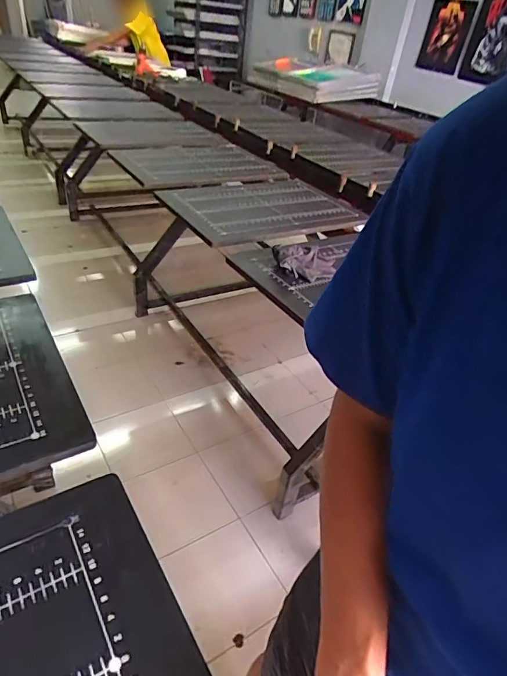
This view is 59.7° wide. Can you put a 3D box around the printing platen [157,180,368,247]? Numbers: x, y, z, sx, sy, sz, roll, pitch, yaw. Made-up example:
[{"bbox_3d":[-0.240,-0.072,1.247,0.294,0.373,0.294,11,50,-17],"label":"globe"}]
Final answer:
[{"bbox_3d":[0.032,-0.439,1.447,0.573,0.015,0.461,-12,40,-25],"label":"printing platen"}]

